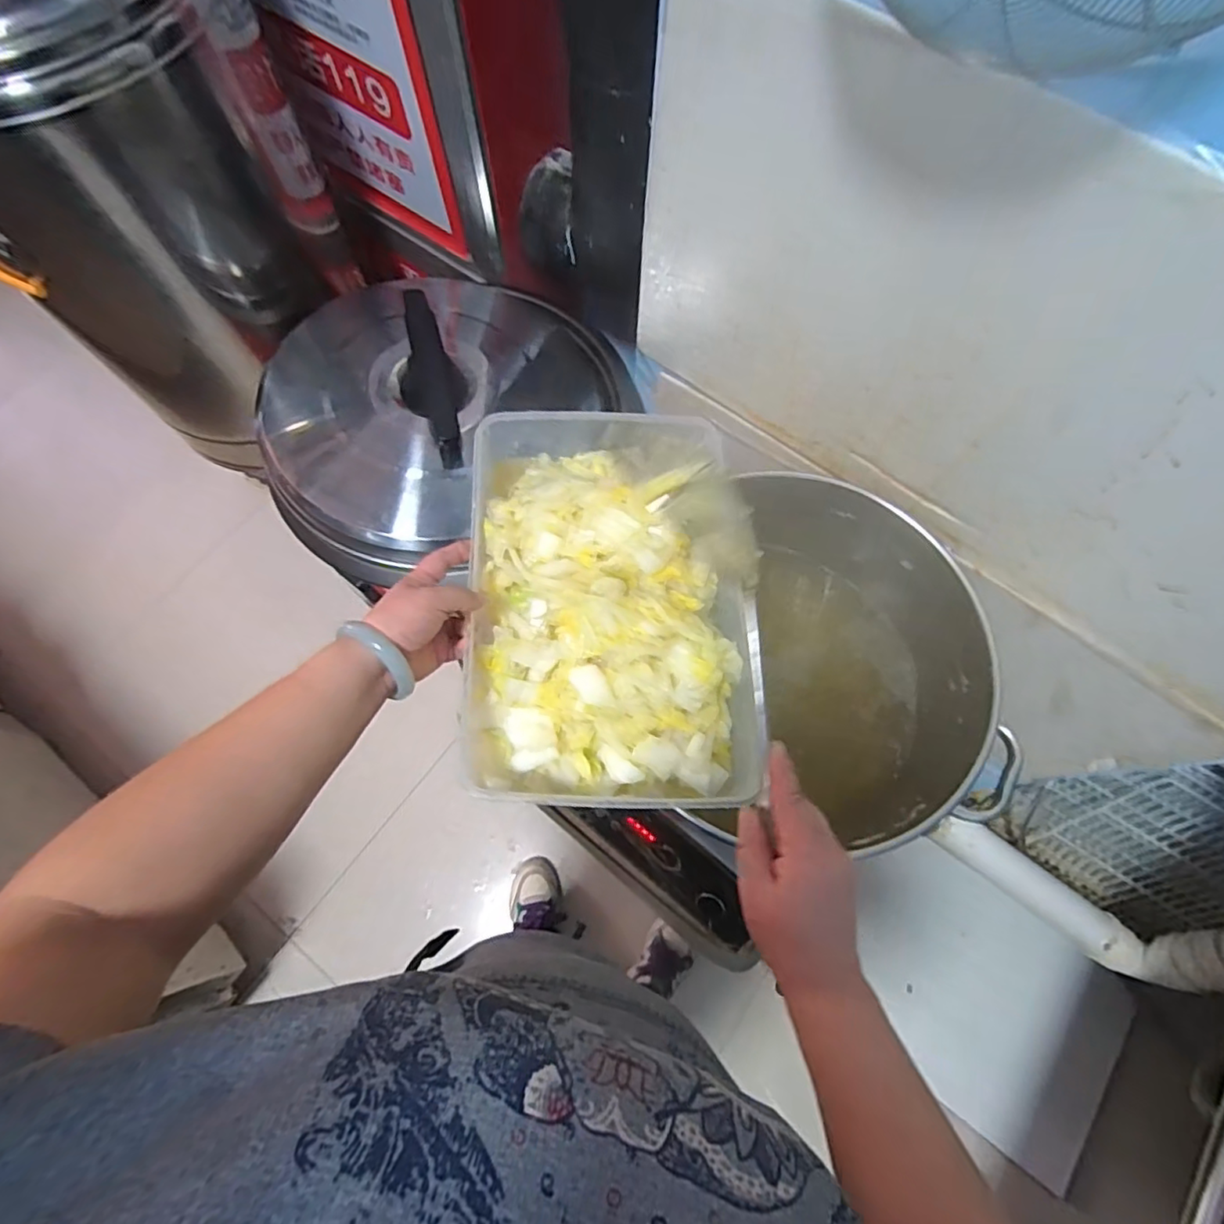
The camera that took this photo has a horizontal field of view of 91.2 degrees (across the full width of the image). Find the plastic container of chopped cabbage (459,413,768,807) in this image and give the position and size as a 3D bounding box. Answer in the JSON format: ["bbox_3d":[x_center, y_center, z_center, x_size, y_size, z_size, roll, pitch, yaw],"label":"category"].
[{"bbox_3d":[0.001,-0.012,0.541,0.239,0.082,0.342,0,70,-1],"label":"plastic container of chopped cabbage"}]

